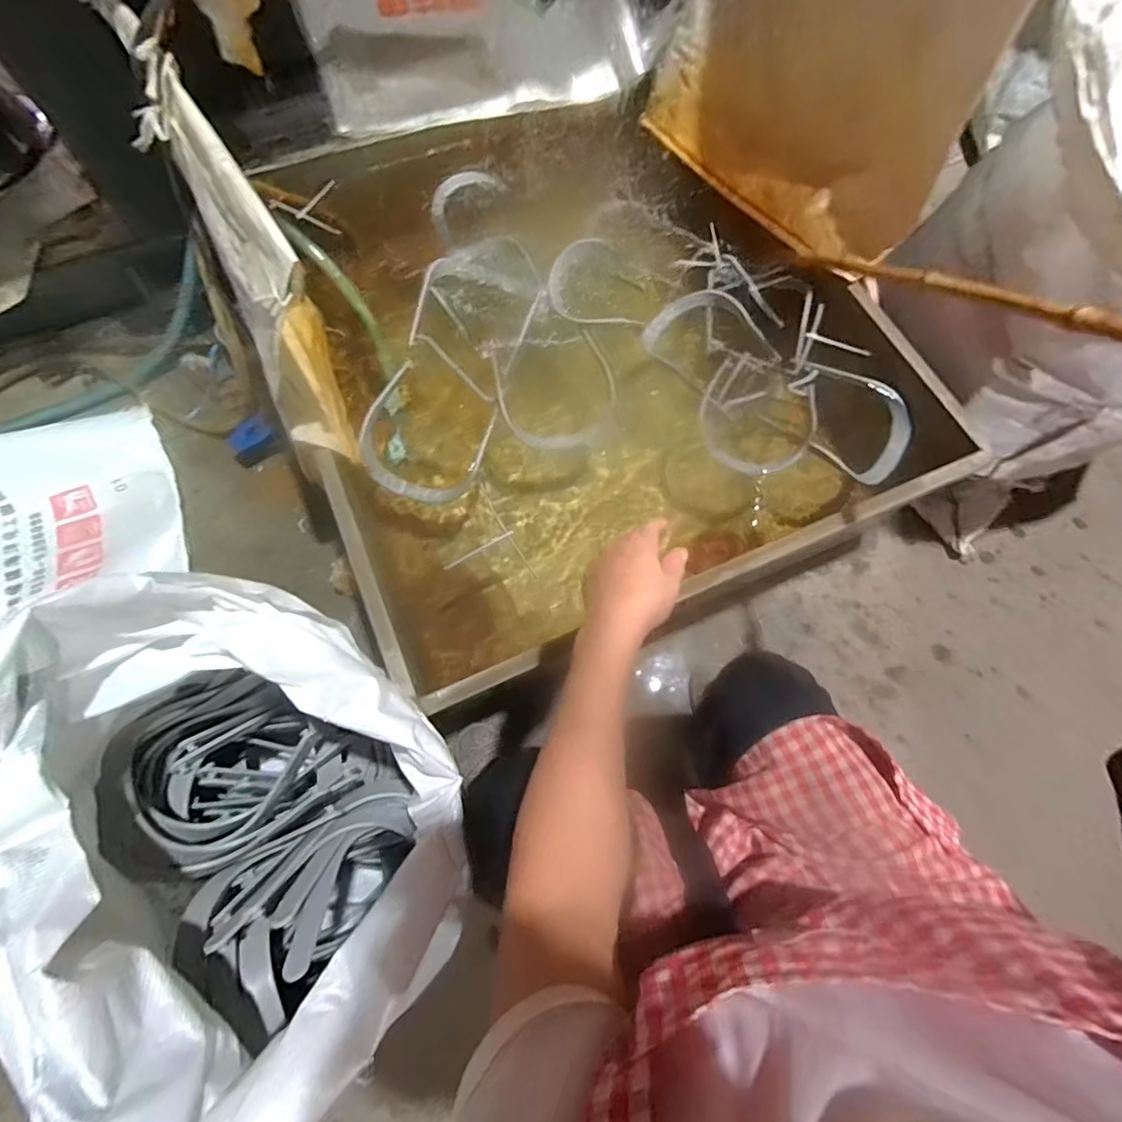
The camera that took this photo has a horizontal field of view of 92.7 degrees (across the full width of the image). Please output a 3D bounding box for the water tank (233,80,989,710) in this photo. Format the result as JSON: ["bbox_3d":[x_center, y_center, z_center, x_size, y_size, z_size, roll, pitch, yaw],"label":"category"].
[{"bbox_3d":[0.020,-0.341,0.891,0.822,0.232,0.894,-22,72,-10],"label":"water tank"}]

